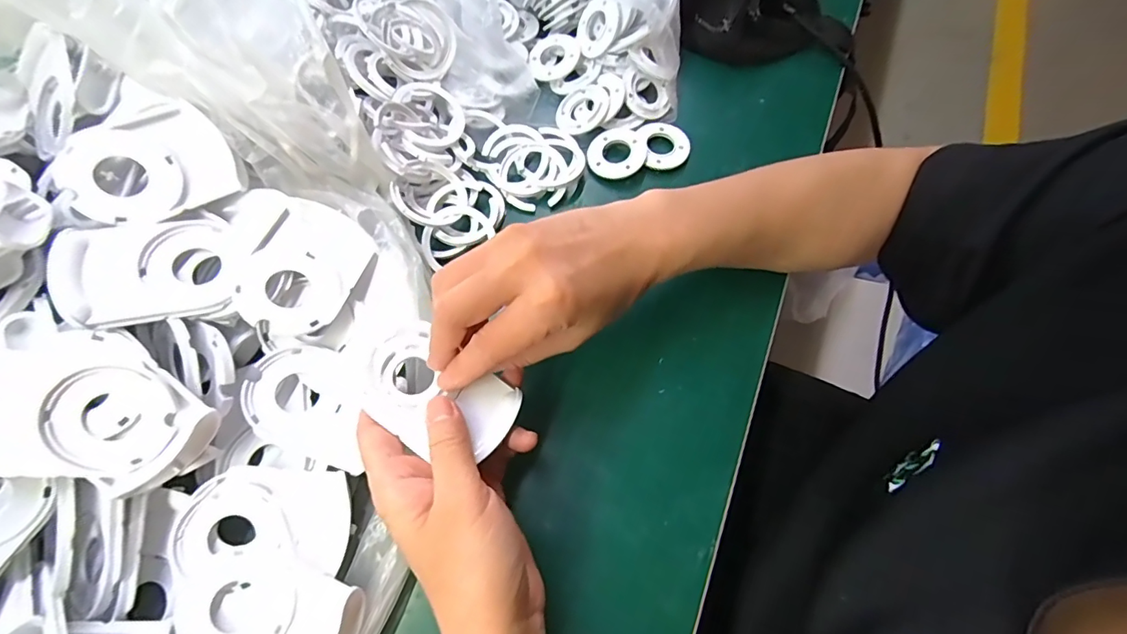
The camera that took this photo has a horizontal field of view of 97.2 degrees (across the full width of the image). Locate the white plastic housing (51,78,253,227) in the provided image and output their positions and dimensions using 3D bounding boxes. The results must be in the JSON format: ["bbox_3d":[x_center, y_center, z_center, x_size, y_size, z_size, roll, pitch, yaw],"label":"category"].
[{"bbox_3d":[-0.235,-0.086,0.282,0.079,0.010,0.063,-39,100,-24],"label":"white plastic housing"}]

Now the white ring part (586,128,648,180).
[{"bbox_3d":[0.041,-0.127,0.380,0.044,0.005,0.043,9,67,4],"label":"white ring part"}]

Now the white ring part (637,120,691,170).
[{"bbox_3d":[0.079,-0.136,0.388,0.038,0.006,0.046,-11,67,-5],"label":"white ring part"}]

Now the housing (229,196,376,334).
[{"bbox_3d":[-0.151,-0.028,0.293,0.054,0.016,0.079,28,64,-15],"label":"housing"}]

